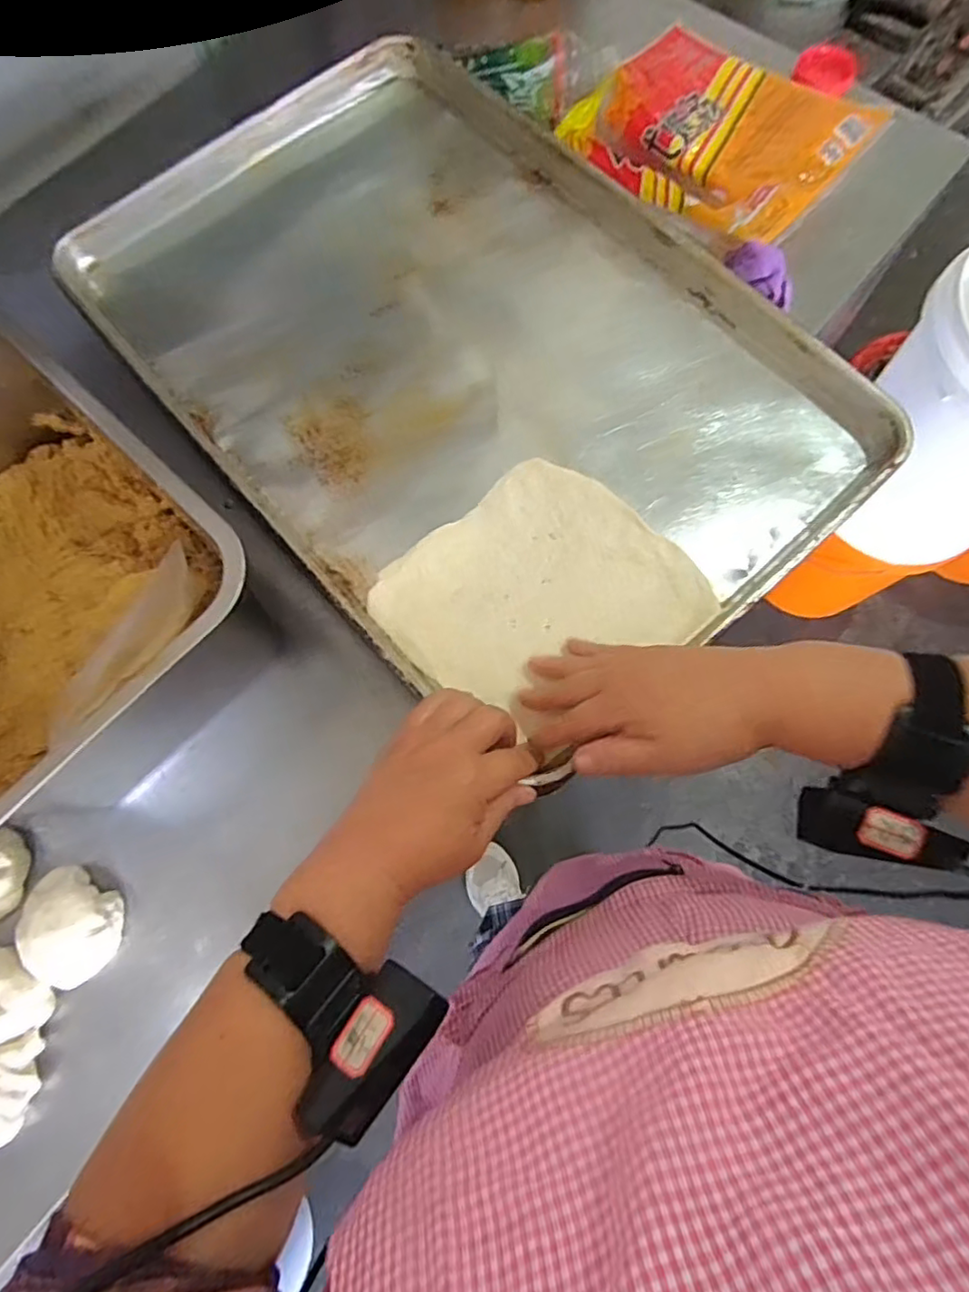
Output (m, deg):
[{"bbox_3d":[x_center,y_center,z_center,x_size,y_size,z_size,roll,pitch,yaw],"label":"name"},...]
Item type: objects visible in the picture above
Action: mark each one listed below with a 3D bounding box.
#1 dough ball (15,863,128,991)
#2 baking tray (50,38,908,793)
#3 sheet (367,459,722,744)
[{"bbox_3d":[-0.312,0.211,0.466,0.061,0.035,0.083,-16,74,-3],"label":"dough ball"},{"bbox_3d":[-0.028,-0.235,0.510,0.401,0.066,0.605,-41,77,-10],"label":"baking tray"},{"bbox_3d":[0.039,-0.035,0.439,0.188,0.008,0.174,-41,77,-10],"label":"sheet"}]

